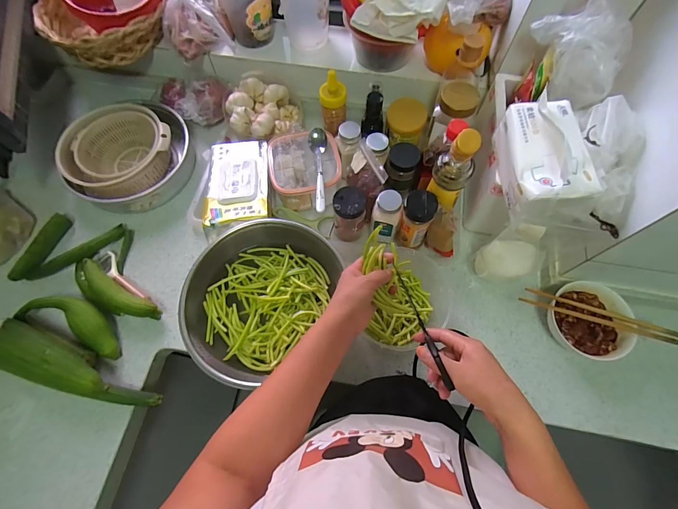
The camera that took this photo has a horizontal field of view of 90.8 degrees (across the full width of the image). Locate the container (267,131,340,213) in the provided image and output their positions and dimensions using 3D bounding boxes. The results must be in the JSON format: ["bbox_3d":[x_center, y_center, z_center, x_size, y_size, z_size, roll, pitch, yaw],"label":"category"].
[{"bbox_3d":[-0.068,-0.170,0.686,0.137,0.089,0.145,0,68,1],"label":"container"}]

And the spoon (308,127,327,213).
[{"bbox_3d":[-0.041,-0.155,0.616,0.034,0.033,0.173,0,68,1],"label":"spoon"}]

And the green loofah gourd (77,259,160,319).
[{"bbox_3d":[-0.415,0.071,0.609,0.195,0.056,0.057,30,71,12],"label":"green loofah gourd"}]

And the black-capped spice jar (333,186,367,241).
[{"bbox_3d":[0.020,-0.072,0.628,0.057,0.109,0.059,0,68,1],"label":"black-capped spice jar"}]

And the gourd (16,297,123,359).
[{"bbox_3d":[-0.464,0.116,0.590,0.188,0.058,0.069,19,69,8],"label":"gourd"}]

